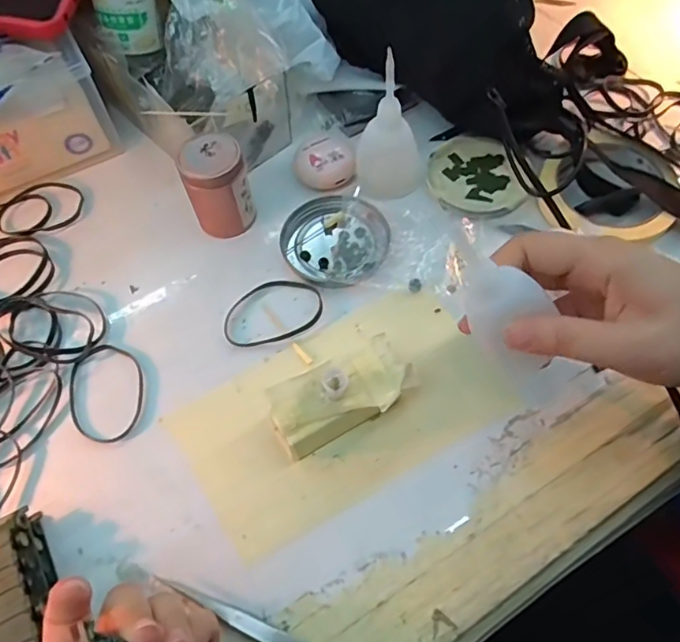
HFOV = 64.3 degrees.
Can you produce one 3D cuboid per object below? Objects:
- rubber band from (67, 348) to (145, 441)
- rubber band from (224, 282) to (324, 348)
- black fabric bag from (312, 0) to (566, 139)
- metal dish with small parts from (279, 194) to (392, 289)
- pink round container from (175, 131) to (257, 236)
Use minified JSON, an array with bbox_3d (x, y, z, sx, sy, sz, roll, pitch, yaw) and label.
[{"bbox_3d":[-0.153,0.046,0.352,0.048,0.005,0.068,-18,62,-7],"label":"rubber band"},{"bbox_3d":[-0.047,-0.008,0.377,0.070,0.004,0.048,-13,62,-5],"label":"rubber band"},{"bbox_3d":[0.092,-0.242,0.443,0.116,0.098,0.223,-37,66,-16],"label":"black fabric bag"},{"bbox_3d":[-0.002,-0.059,0.404,0.077,0.011,0.080,-1,62,2],"label":"metal dish with small parts"},{"bbox_3d":[-0.089,-0.097,0.396,0.044,0.061,0.043,-1,62,2],"label":"pink round container"}]

